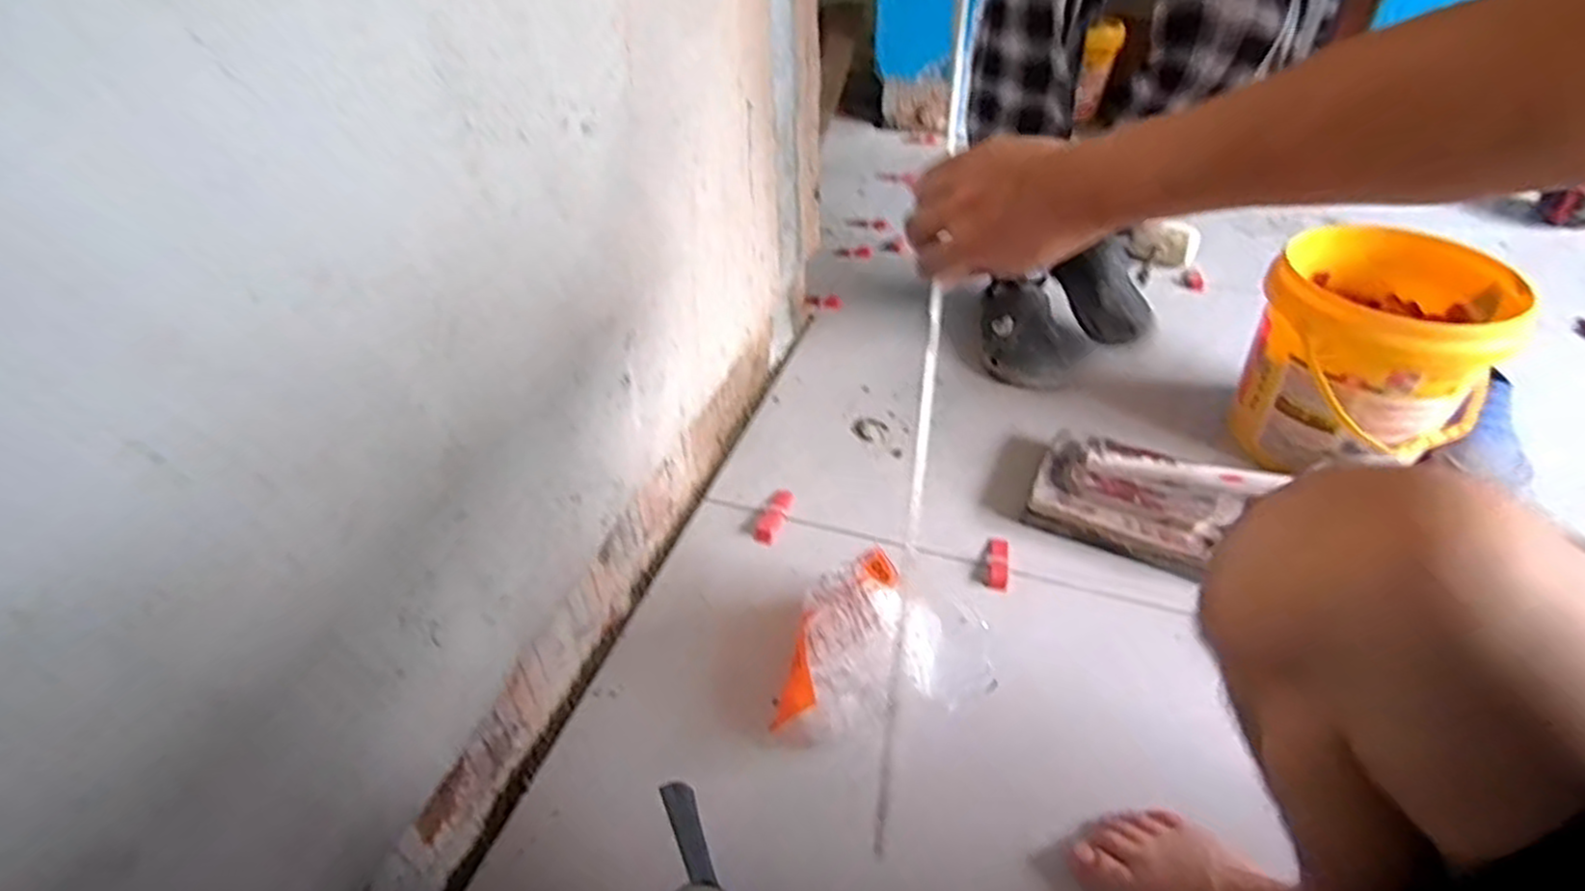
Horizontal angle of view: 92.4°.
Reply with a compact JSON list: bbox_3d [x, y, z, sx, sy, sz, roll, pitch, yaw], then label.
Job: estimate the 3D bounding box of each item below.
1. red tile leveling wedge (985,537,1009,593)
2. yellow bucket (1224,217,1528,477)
[{"bbox_3d":[0.231,0.131,0.856,0.021,0.010,0.076,8,42,11],"label":"red tile leveling wedge"},{"bbox_3d":[0.695,-0.107,0.924,0.245,0.223,0.239,-33,50,-31],"label":"yellow bucket"}]

